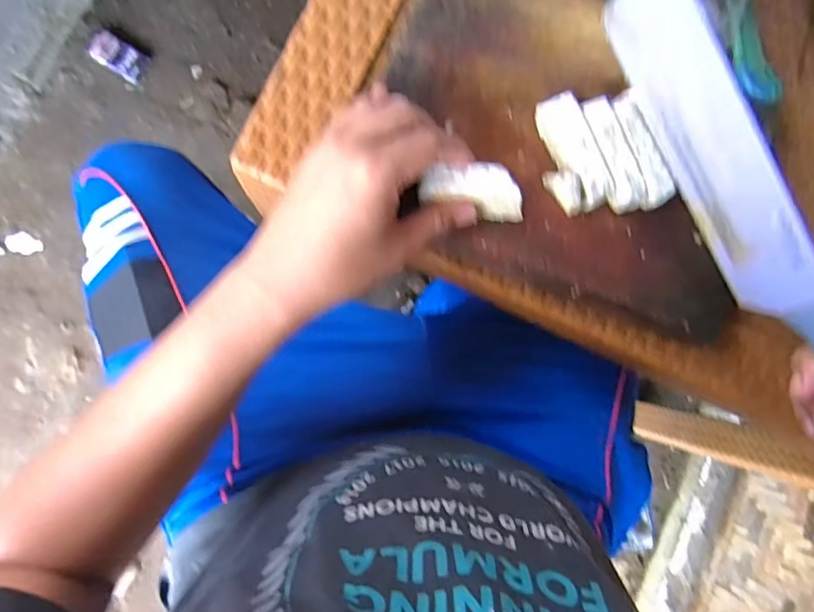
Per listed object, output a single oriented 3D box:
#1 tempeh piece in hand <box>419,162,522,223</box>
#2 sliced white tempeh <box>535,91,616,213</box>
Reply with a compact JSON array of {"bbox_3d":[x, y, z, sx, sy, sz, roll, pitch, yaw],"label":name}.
[{"bbox_3d":[0.049,-0.078,0.358,0.072,0.029,0.029,13,83,-21],"label":"tempeh piece in hand"},{"bbox_3d":[0.119,-0.109,0.381,0.024,0.024,0.082,-27,89,-9],"label":"sliced white tempeh"}]

